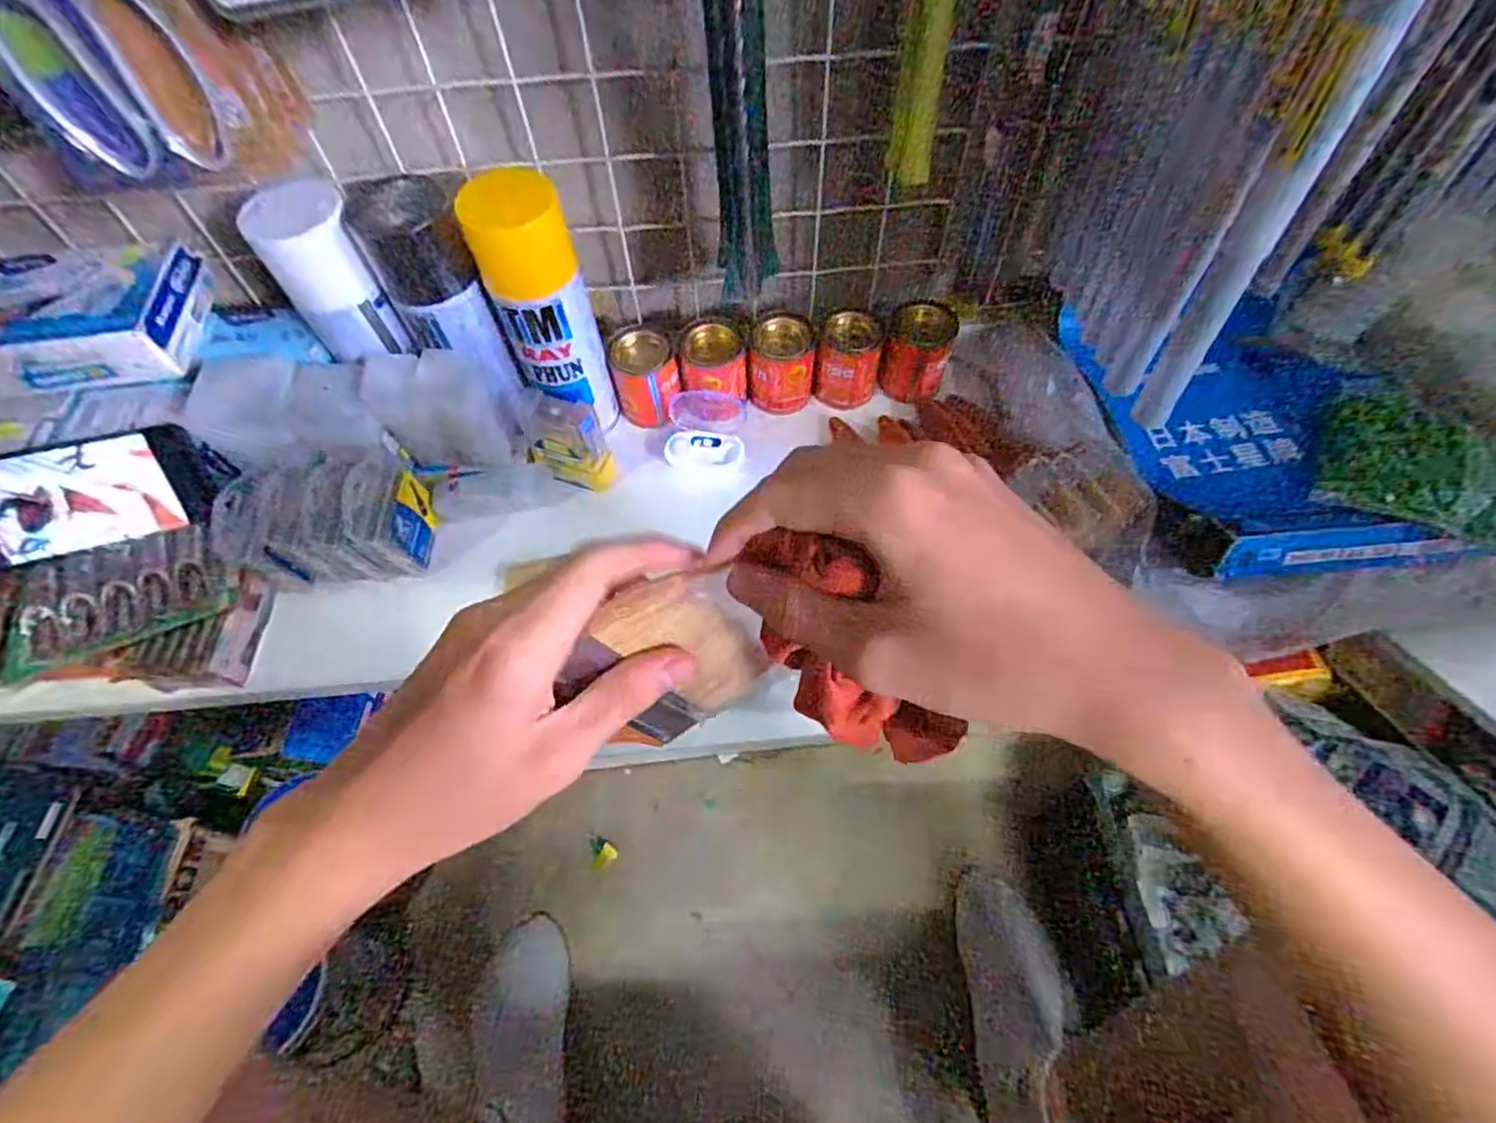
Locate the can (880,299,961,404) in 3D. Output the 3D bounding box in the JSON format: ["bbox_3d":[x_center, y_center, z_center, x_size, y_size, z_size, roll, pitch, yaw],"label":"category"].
[{"bbox_3d":[0.145,-0.180,0.558,0.055,0.067,0.047,11,58,10],"label":"can"}]

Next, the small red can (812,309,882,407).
[{"bbox_3d":[0.086,-0.173,0.562,0.051,0.062,0.054,-1,57,2],"label":"small red can"}]

